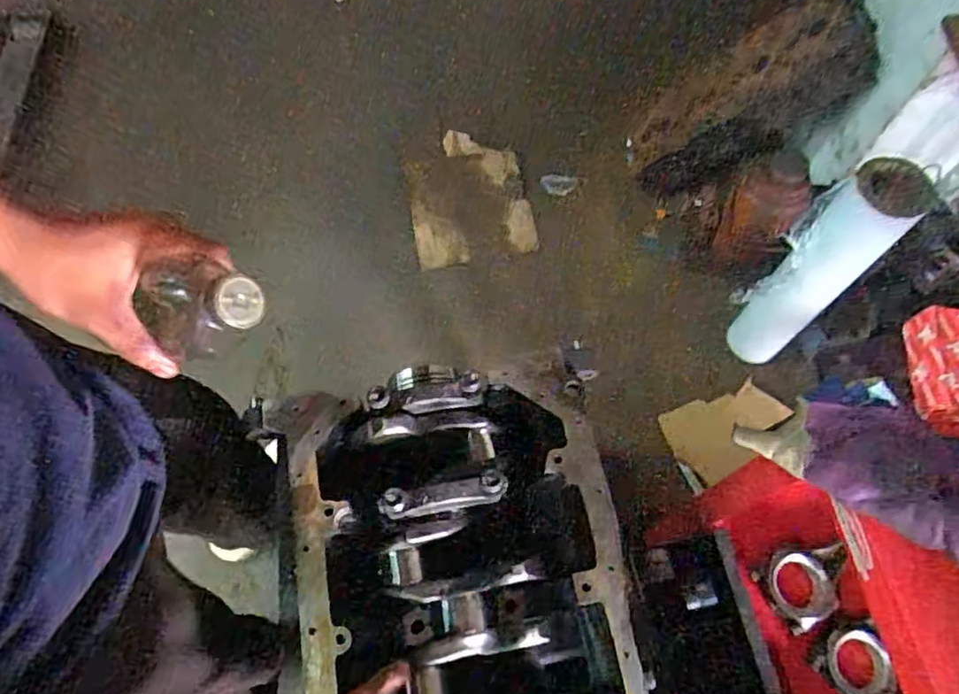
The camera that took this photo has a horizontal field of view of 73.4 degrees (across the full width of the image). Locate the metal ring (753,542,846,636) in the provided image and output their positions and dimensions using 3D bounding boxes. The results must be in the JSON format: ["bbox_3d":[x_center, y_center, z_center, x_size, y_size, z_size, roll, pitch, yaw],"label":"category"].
[{"bbox_3d":[0.401,0.284,0.782,0.111,0.018,0.083,-27,68,-12],"label":"metal ring"}]

